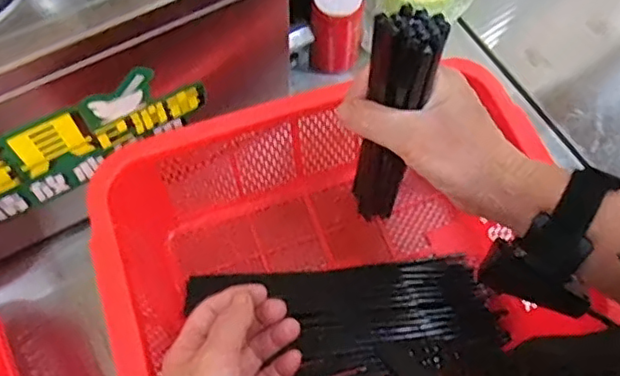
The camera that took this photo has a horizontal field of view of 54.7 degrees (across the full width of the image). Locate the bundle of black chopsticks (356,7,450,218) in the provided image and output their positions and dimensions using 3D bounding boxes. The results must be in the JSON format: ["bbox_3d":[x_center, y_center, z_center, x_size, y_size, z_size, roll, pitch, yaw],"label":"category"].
[{"bbox_3d":[0.057,-0.037,0.439,0.040,0.241,0.033,17,68,9],"label":"bundle of black chopsticks"}]

